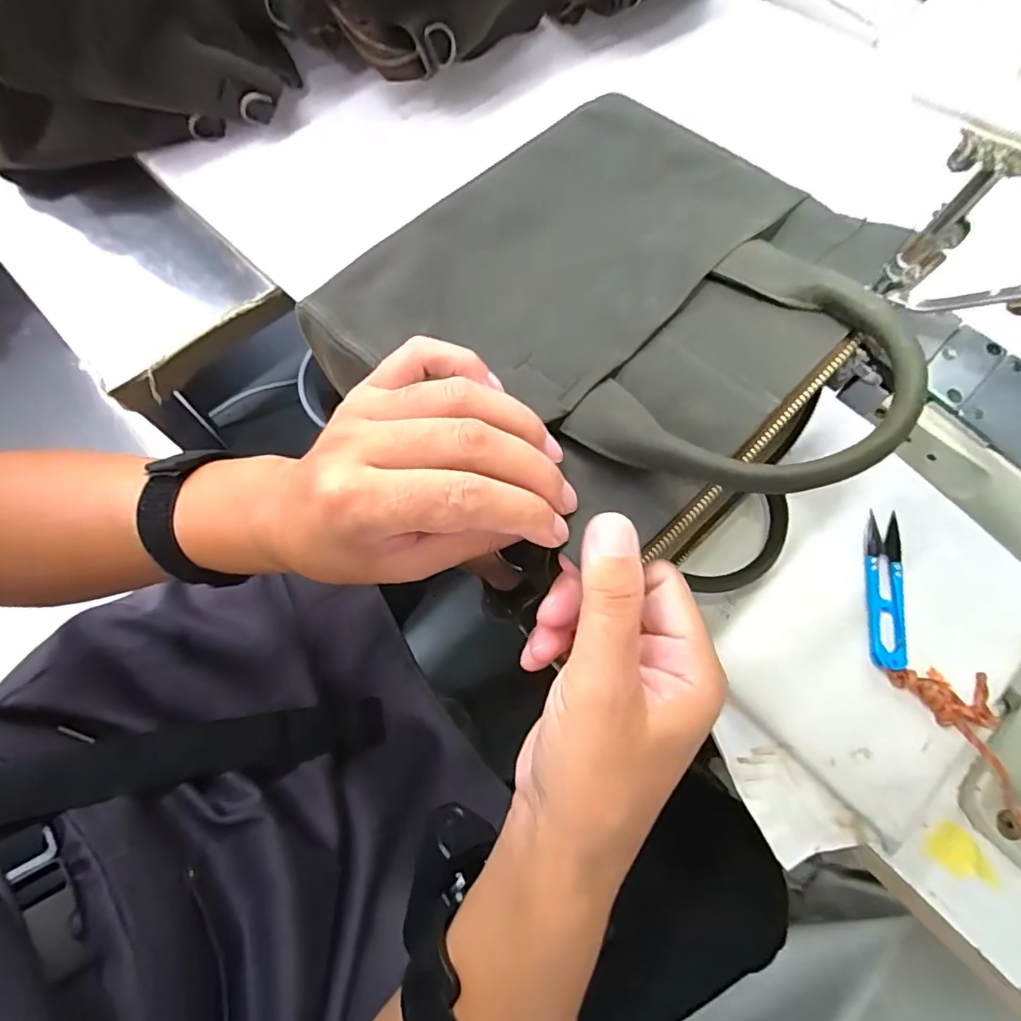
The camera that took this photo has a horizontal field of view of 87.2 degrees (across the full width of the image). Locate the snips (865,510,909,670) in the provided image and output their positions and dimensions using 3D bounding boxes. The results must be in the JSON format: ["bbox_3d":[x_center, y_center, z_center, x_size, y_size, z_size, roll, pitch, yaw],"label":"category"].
[{"bbox_3d":[0.234,0.048,0.331,0.022,0.010,0.098,12,70,4],"label":"snips"}]

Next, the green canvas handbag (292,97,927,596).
[{"bbox_3d":[0.053,-0.101,0.247,0.238,0.049,0.220,42,74,14],"label":"green canvas handbag"}]

